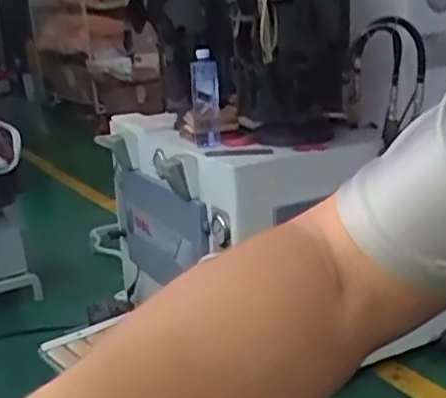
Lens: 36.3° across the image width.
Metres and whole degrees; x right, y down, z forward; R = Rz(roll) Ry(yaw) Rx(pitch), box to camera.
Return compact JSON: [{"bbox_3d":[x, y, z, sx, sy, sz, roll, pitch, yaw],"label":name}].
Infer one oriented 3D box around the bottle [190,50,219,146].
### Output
[{"bbox_3d":[-0.035,-0.243,1.604,0.064,0.206,0.065,-6,18,-13],"label":"bottle"}]

